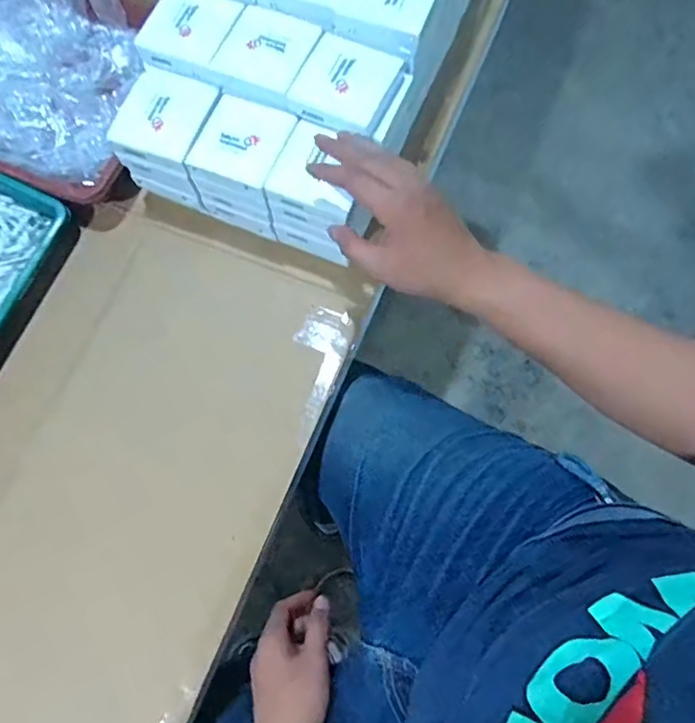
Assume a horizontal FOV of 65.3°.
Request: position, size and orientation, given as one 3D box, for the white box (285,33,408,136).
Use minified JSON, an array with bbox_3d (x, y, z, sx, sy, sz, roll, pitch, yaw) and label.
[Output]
[{"bbox_3d":[-0.002,-0.267,0.525,0.092,0.024,0.084,27,77,9],"label":"white box"}]

